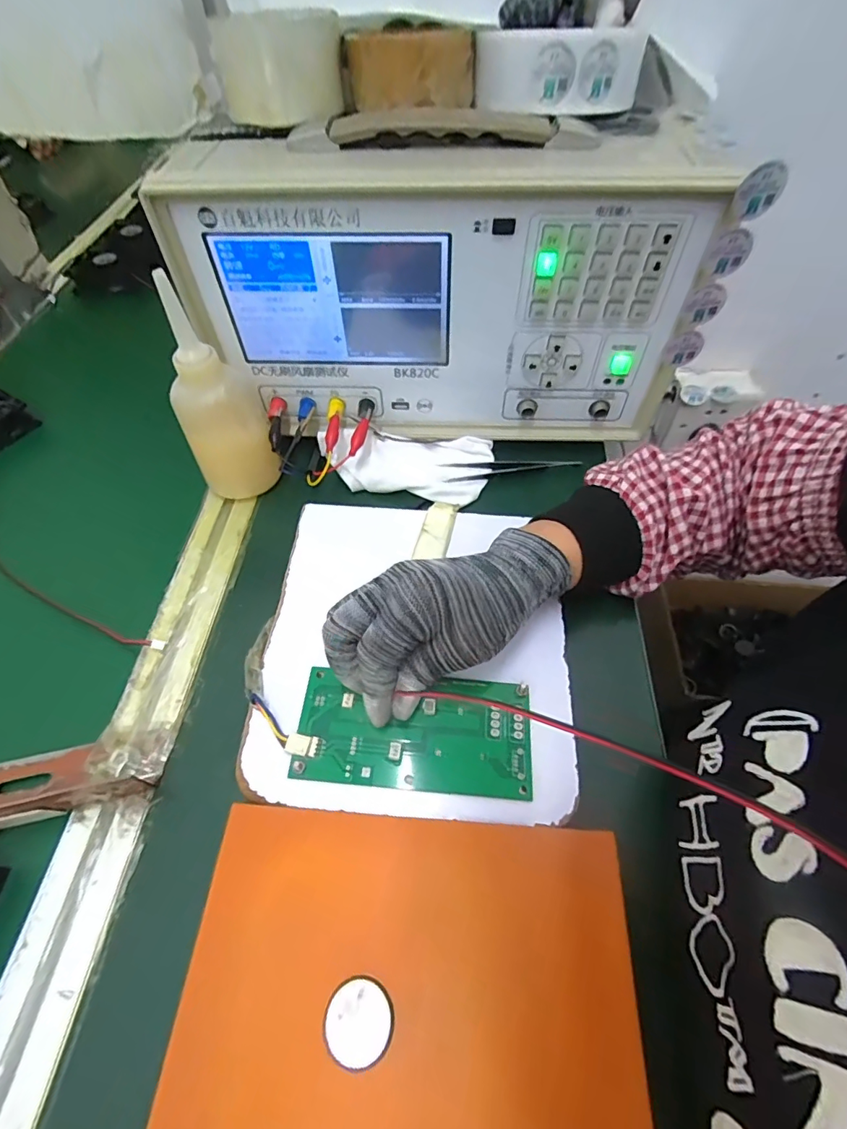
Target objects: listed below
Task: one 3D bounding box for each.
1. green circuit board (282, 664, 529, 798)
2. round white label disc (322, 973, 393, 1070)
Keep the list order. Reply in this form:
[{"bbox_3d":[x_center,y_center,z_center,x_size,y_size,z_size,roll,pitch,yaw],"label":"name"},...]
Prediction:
[{"bbox_3d":[-0.005,0.096,0.280,0.134,0.007,0.064,3,55,1],"label":"green circuit board"},{"bbox_3d":[-0.028,0.199,0.209,0.029,0.005,0.028,-1,57,2],"label":"round white label disc"}]

